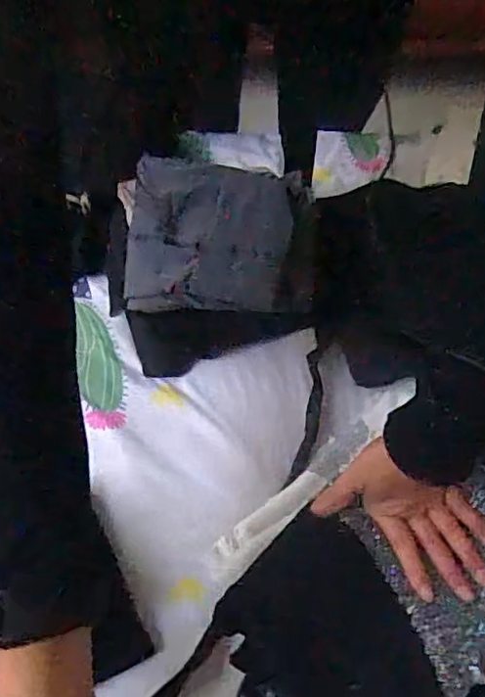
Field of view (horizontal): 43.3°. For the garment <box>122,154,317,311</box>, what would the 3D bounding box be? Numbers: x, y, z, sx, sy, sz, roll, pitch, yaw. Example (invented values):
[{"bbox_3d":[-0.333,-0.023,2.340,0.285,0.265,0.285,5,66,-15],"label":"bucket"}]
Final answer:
[{"bbox_3d":[-0.020,-0.103,0.575,0.170,0.013,0.134,0,97,-16],"label":"garment"}]

